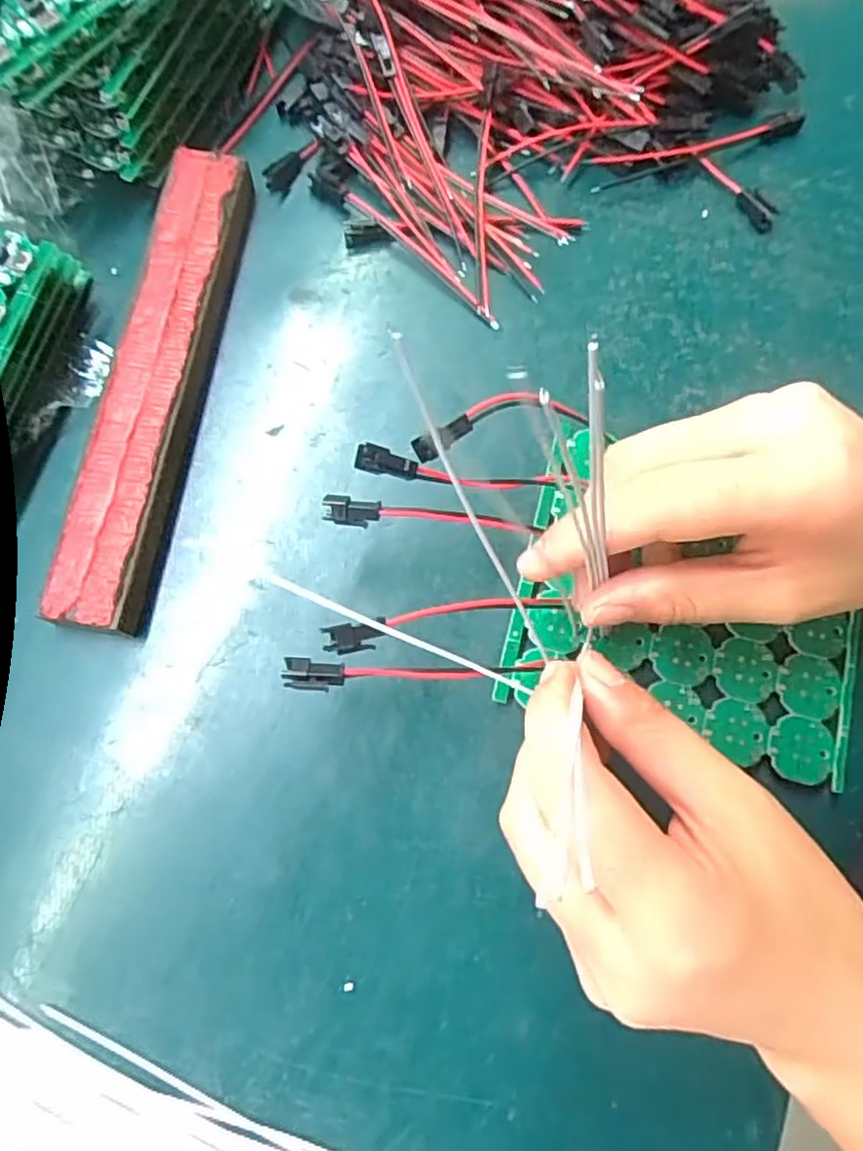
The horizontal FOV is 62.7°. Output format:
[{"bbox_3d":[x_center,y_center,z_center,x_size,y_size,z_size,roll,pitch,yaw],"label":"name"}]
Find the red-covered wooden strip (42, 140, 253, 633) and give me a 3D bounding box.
[{"bbox_3d":[-0.104,-0.074,0.270,0.034,0.018,0.192,9,75,2],"label":"red-covered wooden strip"}]

